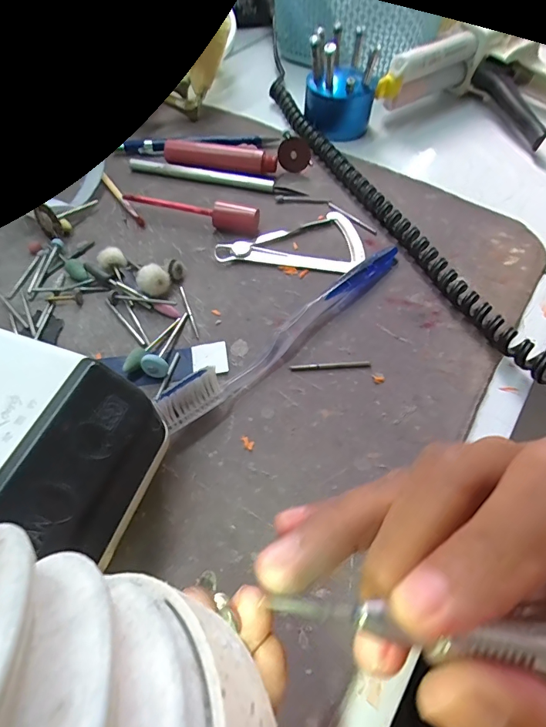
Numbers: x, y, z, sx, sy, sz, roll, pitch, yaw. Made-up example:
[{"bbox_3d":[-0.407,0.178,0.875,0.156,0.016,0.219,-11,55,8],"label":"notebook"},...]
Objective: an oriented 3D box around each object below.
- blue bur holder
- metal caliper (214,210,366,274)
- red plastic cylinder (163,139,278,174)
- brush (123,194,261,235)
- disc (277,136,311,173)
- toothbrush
[{"bbox_3d":[0.058,-0.239,0.362,0.056,0.066,0.049,9,56,4],"label":"blue bur holder"},{"bbox_3d":[0.013,-0.086,0.293,0.097,0.005,0.058,4,56,1],"label":"metal caliper"},{"bbox_3d":[-0.041,-0.161,0.334,0.088,0.017,0.012,12,56,6],"label":"red plastic cylinder"},{"bbox_3d":[-0.056,-0.108,0.296,0.095,0.019,0.014,17,57,9],"label":"brush"},{"bbox_3d":[0.017,-0.163,0.334,0.024,0.026,0.004,41,41,-17],"label":"disc"},{"bbox_3d":[0.015,-0.024,0.239,0.183,0.023,0.015,-38,65,-24],"label":"toothbrush"}]

